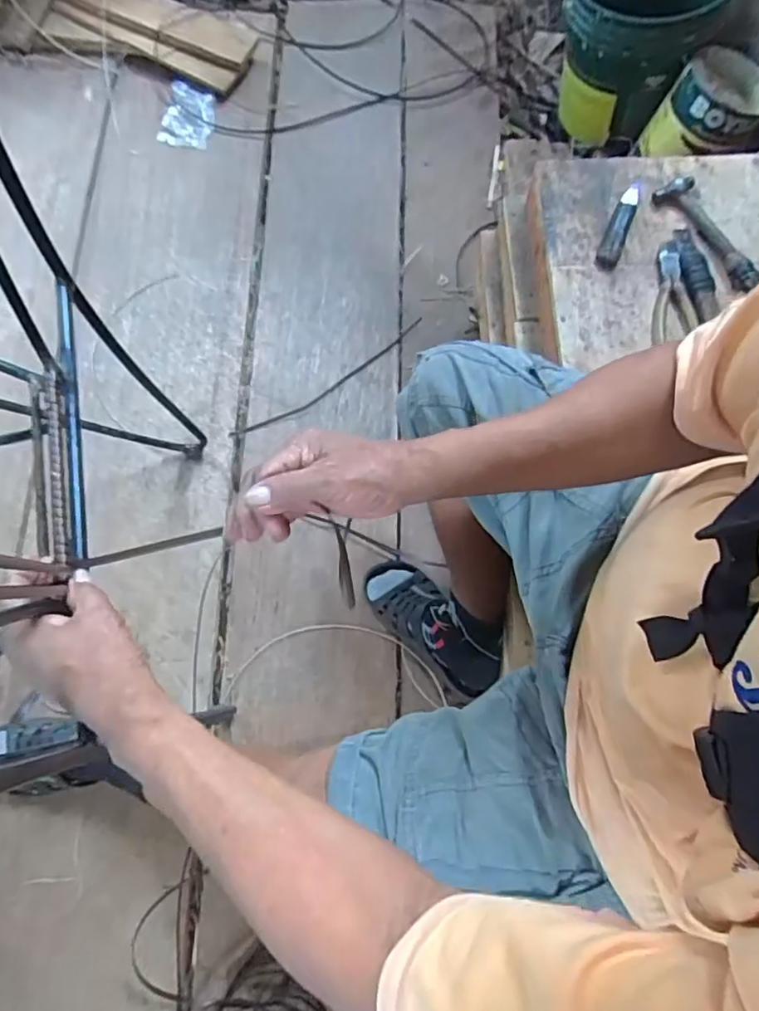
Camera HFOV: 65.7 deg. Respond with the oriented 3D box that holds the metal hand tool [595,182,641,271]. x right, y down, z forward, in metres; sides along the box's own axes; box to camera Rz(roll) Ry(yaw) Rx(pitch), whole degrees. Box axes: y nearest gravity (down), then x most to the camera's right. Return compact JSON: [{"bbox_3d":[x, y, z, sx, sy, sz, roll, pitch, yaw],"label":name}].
[{"bbox_3d":[0.305,-0.358,0.741,0.027,0.016,0.150,24,75,6],"label":"metal hand tool"}]

